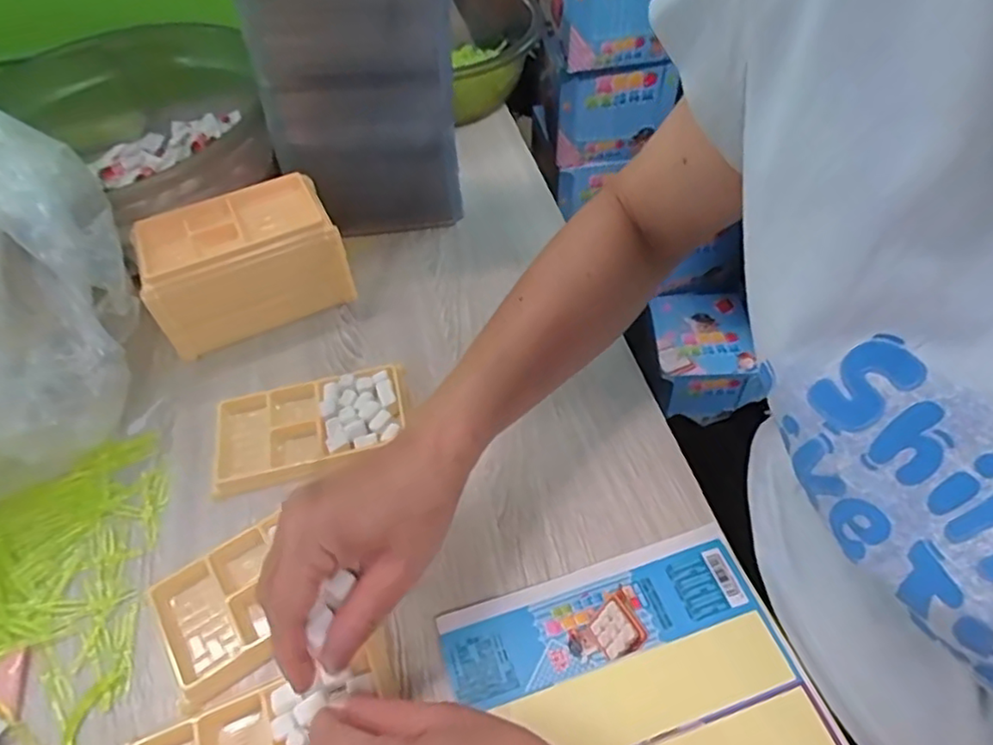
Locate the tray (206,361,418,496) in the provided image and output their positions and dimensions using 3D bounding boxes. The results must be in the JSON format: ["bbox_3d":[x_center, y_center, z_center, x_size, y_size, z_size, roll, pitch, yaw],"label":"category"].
[{"bbox_3d":[-0.125,0.036,0.425,0.131,0.014,0.071,-14,52,-6],"label":"tray"}]

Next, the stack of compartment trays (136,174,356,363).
[{"bbox_3d":[-0.192,-0.083,0.483,0.142,0.080,0.078,-24,54,-14],"label":"stack of compartment trays"}]

